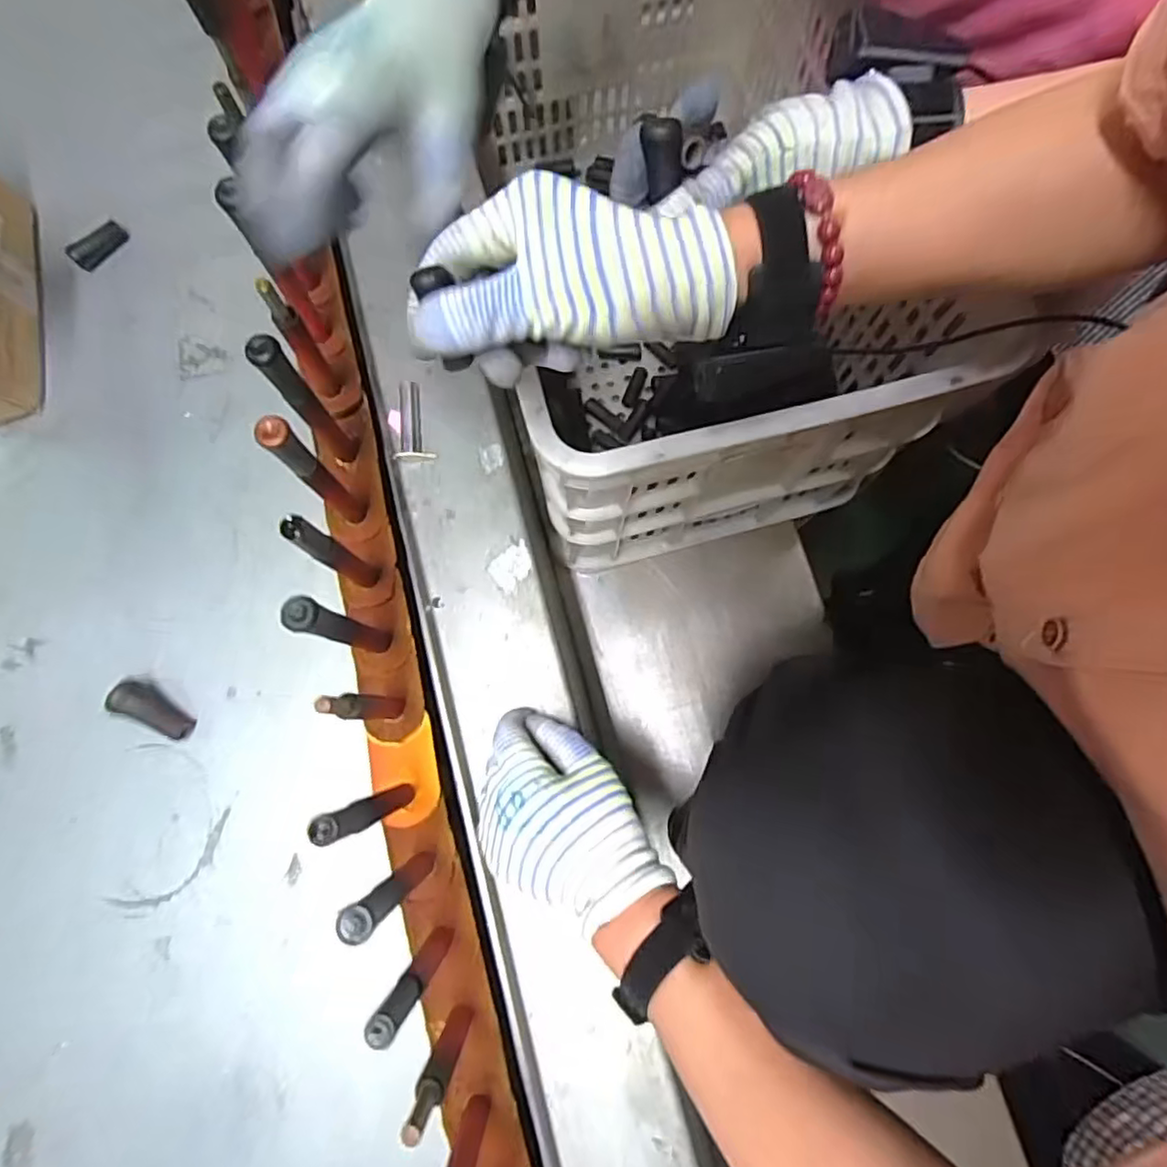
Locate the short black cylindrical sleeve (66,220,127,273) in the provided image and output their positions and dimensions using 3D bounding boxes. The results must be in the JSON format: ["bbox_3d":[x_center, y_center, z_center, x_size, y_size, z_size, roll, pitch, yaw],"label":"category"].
[{"bbox_3d":[-0.432,-0.301,0.560,0.052,0.020,0.018,-37,80,-6],"label":"short black cylindrical sleeve"}]

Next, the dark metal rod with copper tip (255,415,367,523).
[{"bbox_3d":[-0.174,-0.067,0.429,0.017,0.161,0.019,35,80,9],"label":"dark metal rod with copper tip"}]

